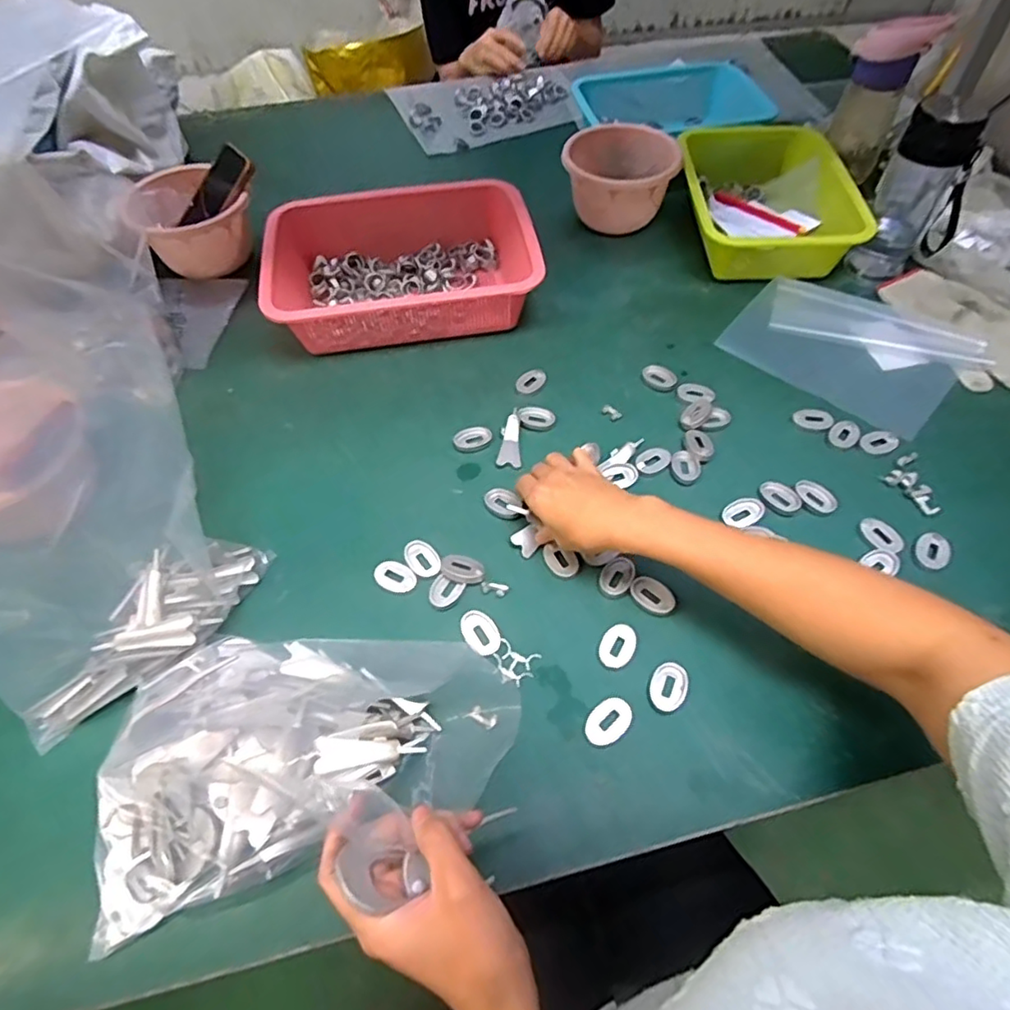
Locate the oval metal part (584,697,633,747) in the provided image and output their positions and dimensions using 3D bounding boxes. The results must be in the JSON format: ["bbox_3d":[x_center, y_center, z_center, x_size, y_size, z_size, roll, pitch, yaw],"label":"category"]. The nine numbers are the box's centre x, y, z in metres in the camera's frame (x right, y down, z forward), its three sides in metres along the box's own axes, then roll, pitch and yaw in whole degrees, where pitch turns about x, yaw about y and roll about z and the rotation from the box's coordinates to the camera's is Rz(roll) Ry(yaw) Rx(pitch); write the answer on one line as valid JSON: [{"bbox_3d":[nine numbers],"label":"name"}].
[{"bbox_3d":[0.077,0.160,0.447,0.039,0.004,0.026,-33,61,-19],"label":"oval metal part"}]

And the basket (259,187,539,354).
[{"bbox_3d":[-0.115,-0.283,0.720,0.302,0.076,0.221,-5,55,-2],"label":"basket"}]

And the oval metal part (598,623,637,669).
[{"bbox_3d":[0.090,0.111,0.480,0.026,0.004,0.039,26,60,18],"label":"oval metal part"}]

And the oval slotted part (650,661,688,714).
[{"bbox_3d":[0.125,0.137,0.460,0.027,0.004,0.037,17,58,13],"label":"oval slotted part"}]

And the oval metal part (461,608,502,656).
[{"bbox_3d":[-0.020,0.102,0.489,0.027,0.006,0.038,-28,59,-17],"label":"oval metal part"}]

